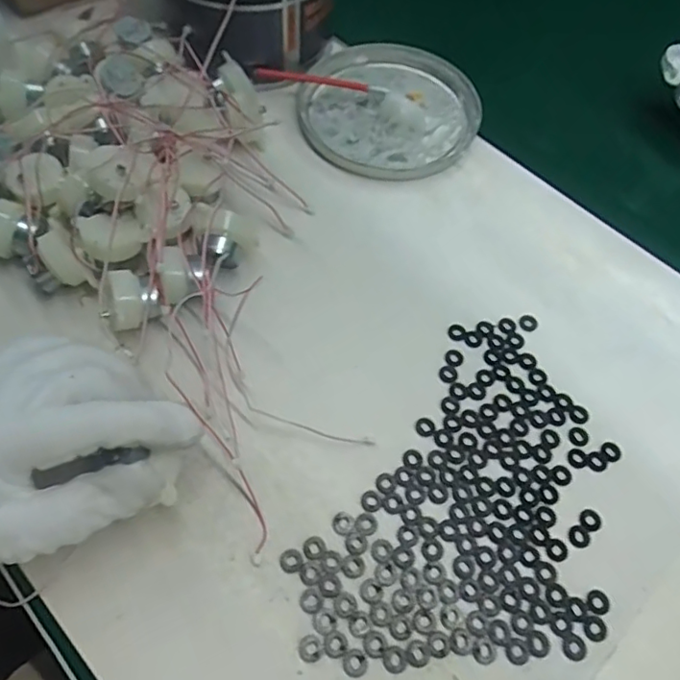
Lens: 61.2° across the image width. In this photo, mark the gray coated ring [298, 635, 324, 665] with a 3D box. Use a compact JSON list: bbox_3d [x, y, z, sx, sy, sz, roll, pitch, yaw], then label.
[{"bbox_3d":[-0.013,0.133,0.247,0.010,0.004,0.010,2,60,-3],"label":"gray coated ring"}]

